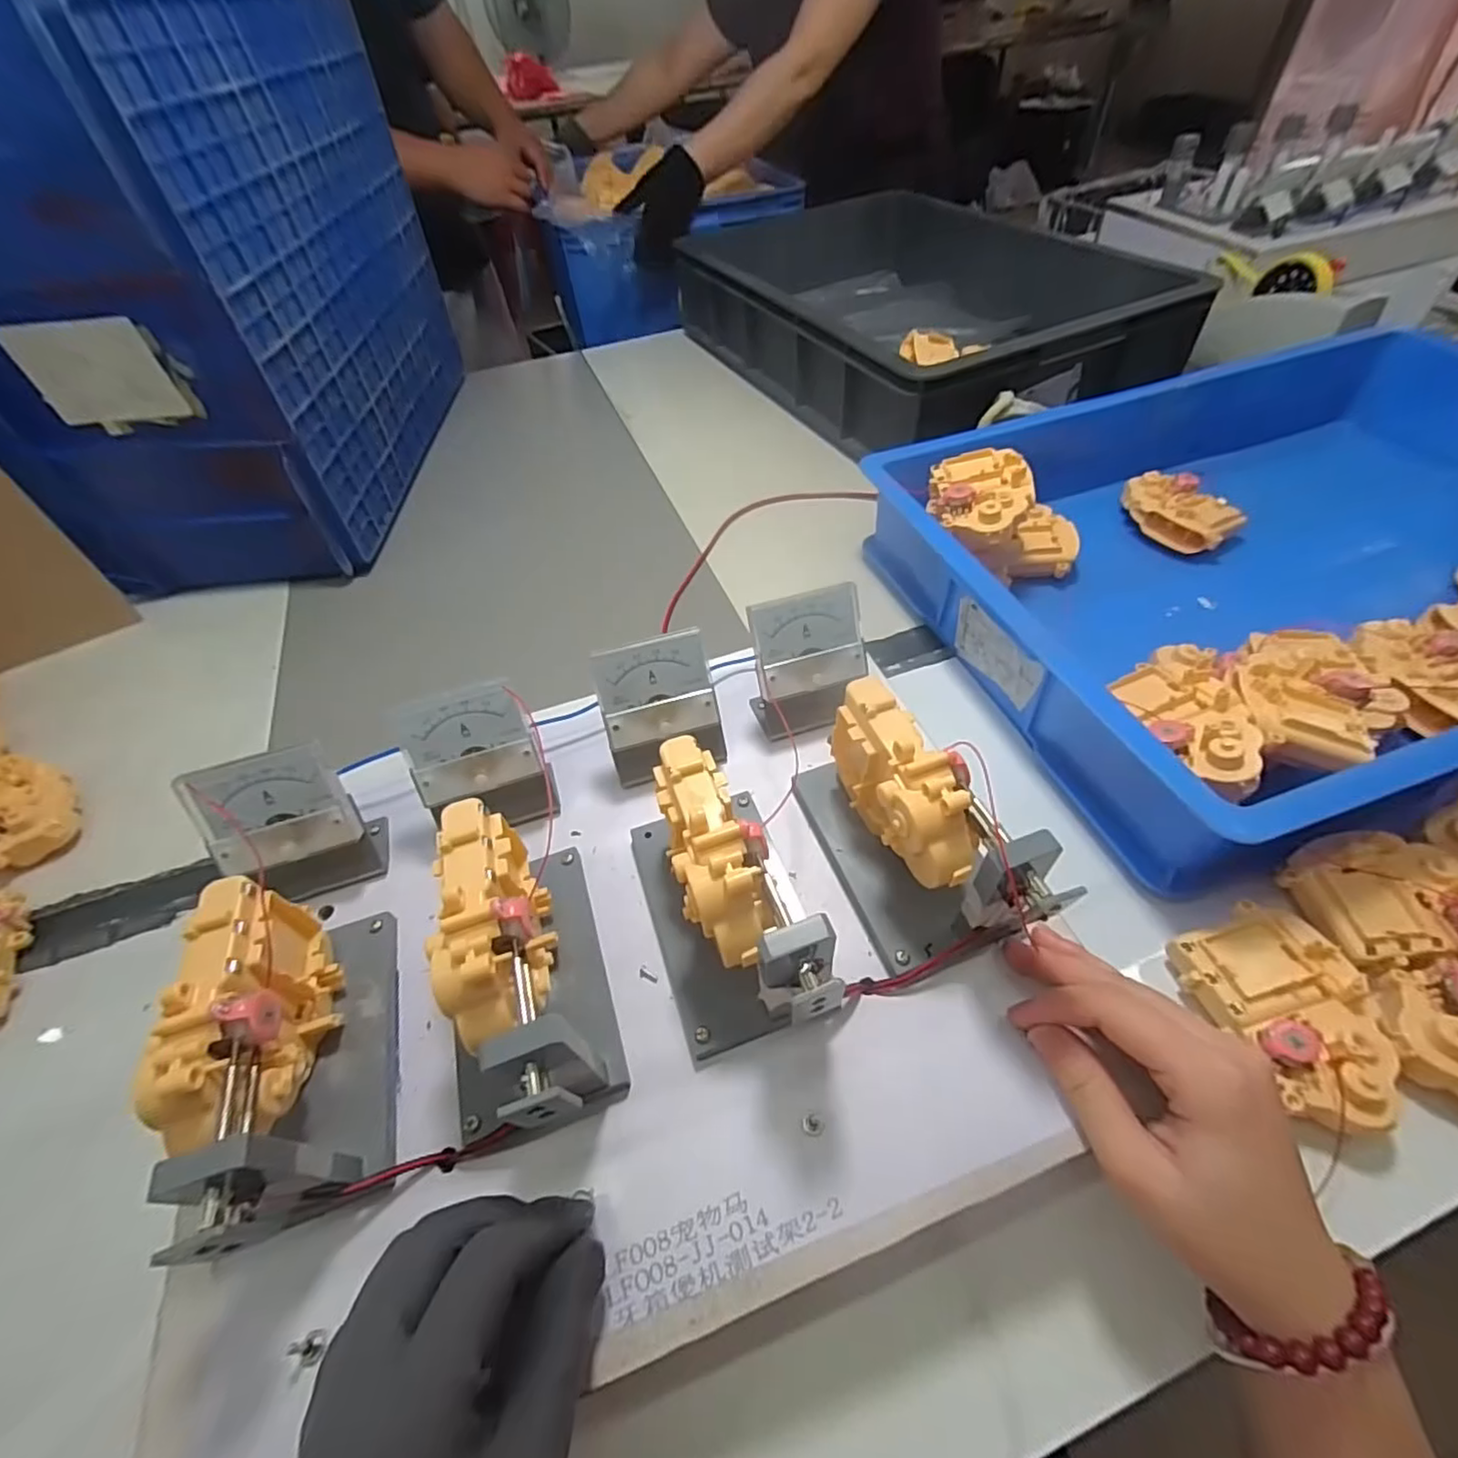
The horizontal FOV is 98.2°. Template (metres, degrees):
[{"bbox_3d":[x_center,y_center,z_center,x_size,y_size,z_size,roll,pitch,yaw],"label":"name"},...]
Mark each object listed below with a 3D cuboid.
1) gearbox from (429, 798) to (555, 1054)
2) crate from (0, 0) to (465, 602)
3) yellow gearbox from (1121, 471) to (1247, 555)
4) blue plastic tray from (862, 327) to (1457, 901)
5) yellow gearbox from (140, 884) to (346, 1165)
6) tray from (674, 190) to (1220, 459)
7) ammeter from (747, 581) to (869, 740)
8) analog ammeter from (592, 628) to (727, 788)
[{"bbox_3d":[-0.096,0.089,0.274,0.034,0.081,0.095,-18,52,-10],"label":"gearbox"},{"bbox_3d":[-0.479,-0.440,0.630,0.226,0.394,0.488,-2,51,3],"label":"crate"},{"bbox_3d":[0.408,-0.199,0.575,0.061,0.029,0.095,-30,55,-19],"label":"yellow gearbox"},{"bbox_3d":[0.456,-0.146,0.496,0.566,0.102,0.399,-18,52,-9],"label":"blue plastic tray"},{"bbox_3d":[-0.185,0.114,0.251,0.028,0.069,0.094,-12,51,-5],"label":"yellow gearbox"},{"bbox_3d":[0.203,-0.578,0.862,0.395,0.120,0.678,-24,53,-14],"label":"tray"},{"bbox_3d":[0.048,-0.036,0.373,0.065,0.075,0.044,-12,51,-5],"label":"ammeter"},{"bbox_3d":[-0.039,-0.010,0.360,0.063,0.075,0.041,-15,52,-7],"label":"analog ammeter"}]

